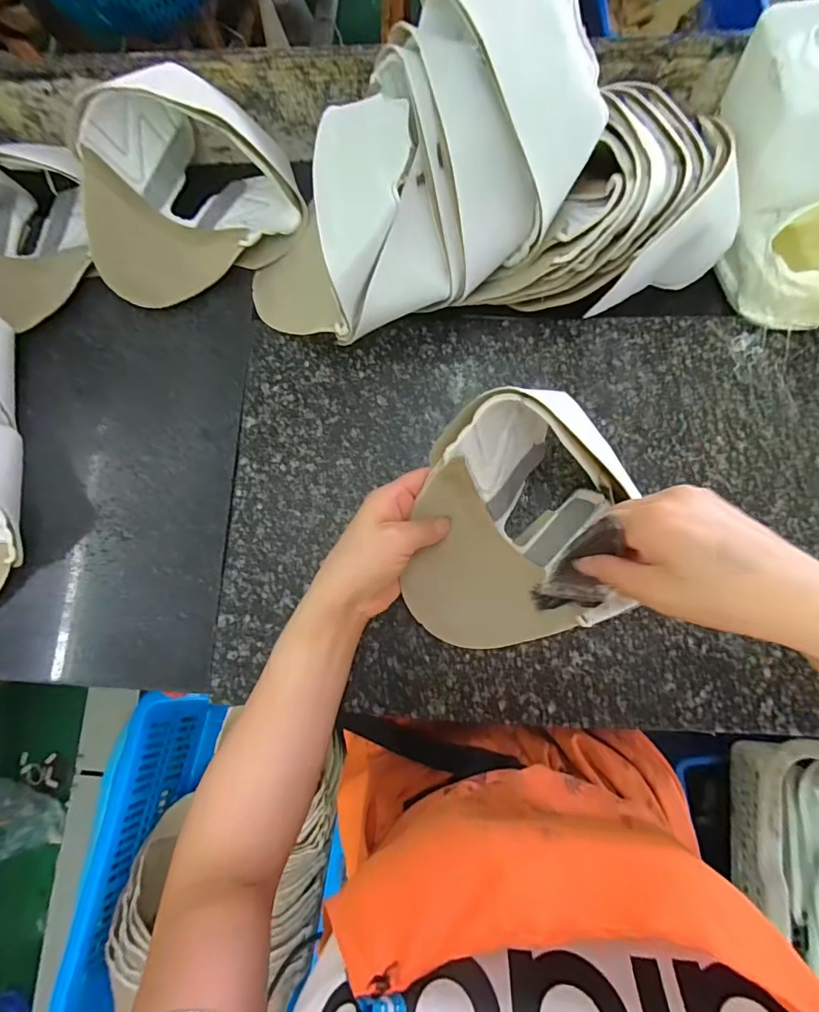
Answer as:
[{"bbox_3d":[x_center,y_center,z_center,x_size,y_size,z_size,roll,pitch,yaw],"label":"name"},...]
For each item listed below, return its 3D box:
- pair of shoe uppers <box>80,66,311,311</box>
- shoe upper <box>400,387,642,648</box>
[{"bbox_3d":[-0.212,-0.283,0.410,0.191,0.083,0.148,-31,79,-2],"label":"pair of shoe uppers"},{"bbox_3d":[0.074,0.014,0.350,0.147,0.079,0.184,-2,86,6],"label":"shoe upper"}]

